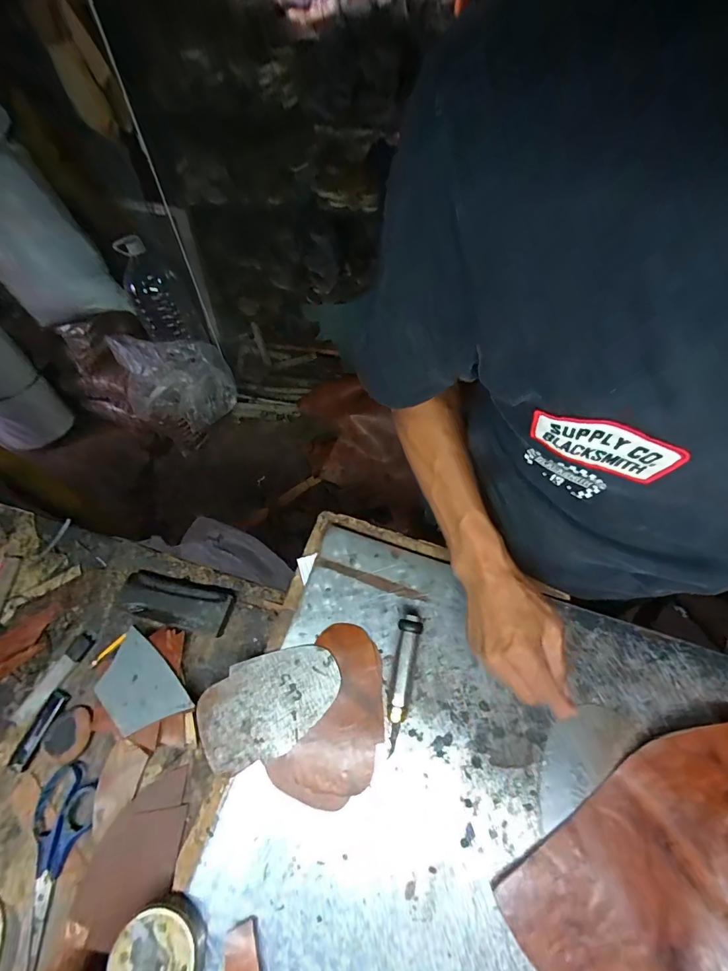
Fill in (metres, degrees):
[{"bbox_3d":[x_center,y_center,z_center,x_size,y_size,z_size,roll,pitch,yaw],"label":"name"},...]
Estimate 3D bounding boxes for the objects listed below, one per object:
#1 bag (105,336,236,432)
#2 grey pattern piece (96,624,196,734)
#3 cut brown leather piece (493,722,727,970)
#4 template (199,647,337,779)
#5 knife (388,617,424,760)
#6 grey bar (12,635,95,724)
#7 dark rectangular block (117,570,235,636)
[{"bbox_3d":[-0.718,-0.375,1.517,0.415,0.239,0.275,-9,62,-1],"label":"bag"},{"bbox_3d":[-0.262,0.231,0.463,0.118,0.007,0.072,38,67,23],"label":"grey pattern piece"},{"bbox_3d":[0.274,0.342,0.346,0.274,0.046,0.156,-33,65,-13],"label":"cut brown leather piece"},{"bbox_3d":[-0.103,0.238,0.437,0.157,0.004,0.097,-21,66,-1],"label":"template"},{"bbox_3d":[0.041,0.209,0.427,0.023,0.018,0.135,9,77,8],"label":"knife"},{"bbox_3d":[-0.382,0.236,0.492,0.026,0.007,0.112,28,68,17],"label":"grey bar"},{"bbox_3d":[-0.244,0.148,0.515,0.150,0.016,0.056,11,64,9],"label":"dark rectangular block"}]

